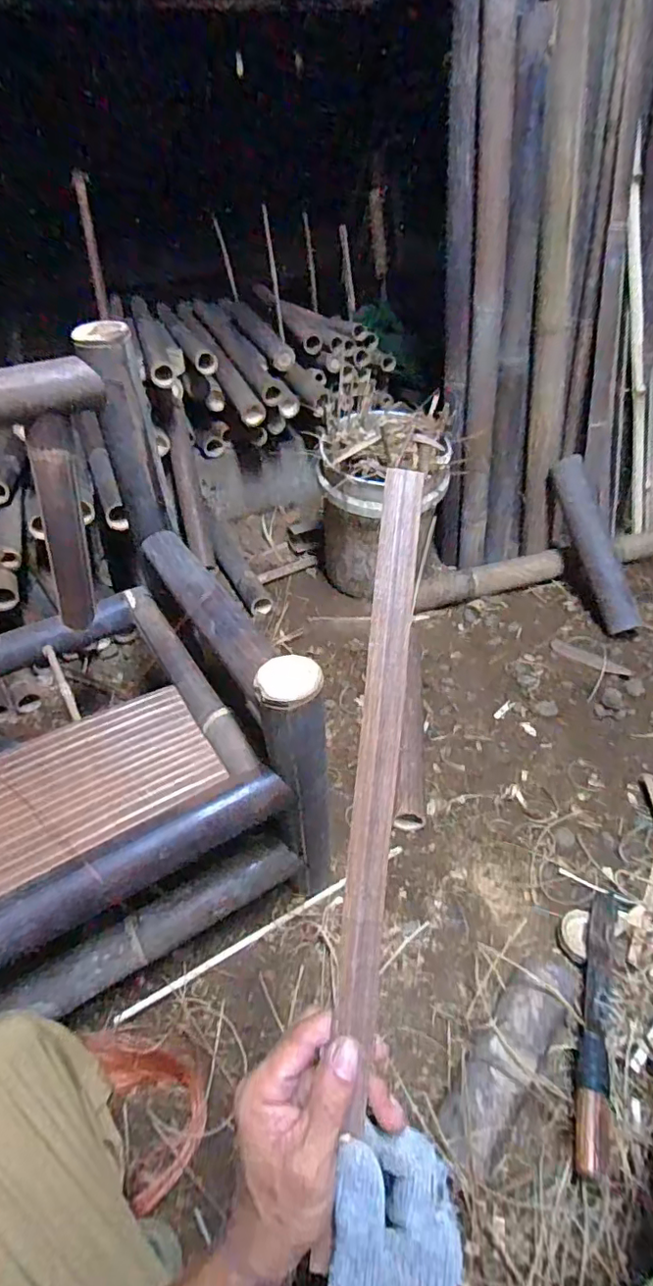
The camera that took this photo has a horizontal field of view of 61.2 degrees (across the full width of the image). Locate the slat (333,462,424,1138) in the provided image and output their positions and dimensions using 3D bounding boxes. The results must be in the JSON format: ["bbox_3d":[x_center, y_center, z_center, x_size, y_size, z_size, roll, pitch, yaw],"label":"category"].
[{"bbox_3d":[0.033,0.081,0.345,0.025,0.006,0.385,6,83,-1],"label":"slat"}]

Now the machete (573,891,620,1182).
[{"bbox_3d":[0.358,0.485,0.727,0.042,0.035,0.347,14,44,20],"label":"machete"}]

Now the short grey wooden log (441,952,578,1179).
[{"bbox_3d":[0.230,0.508,0.690,0.077,0.050,0.259,29,51,32],"label":"short grey wooden log"}]

